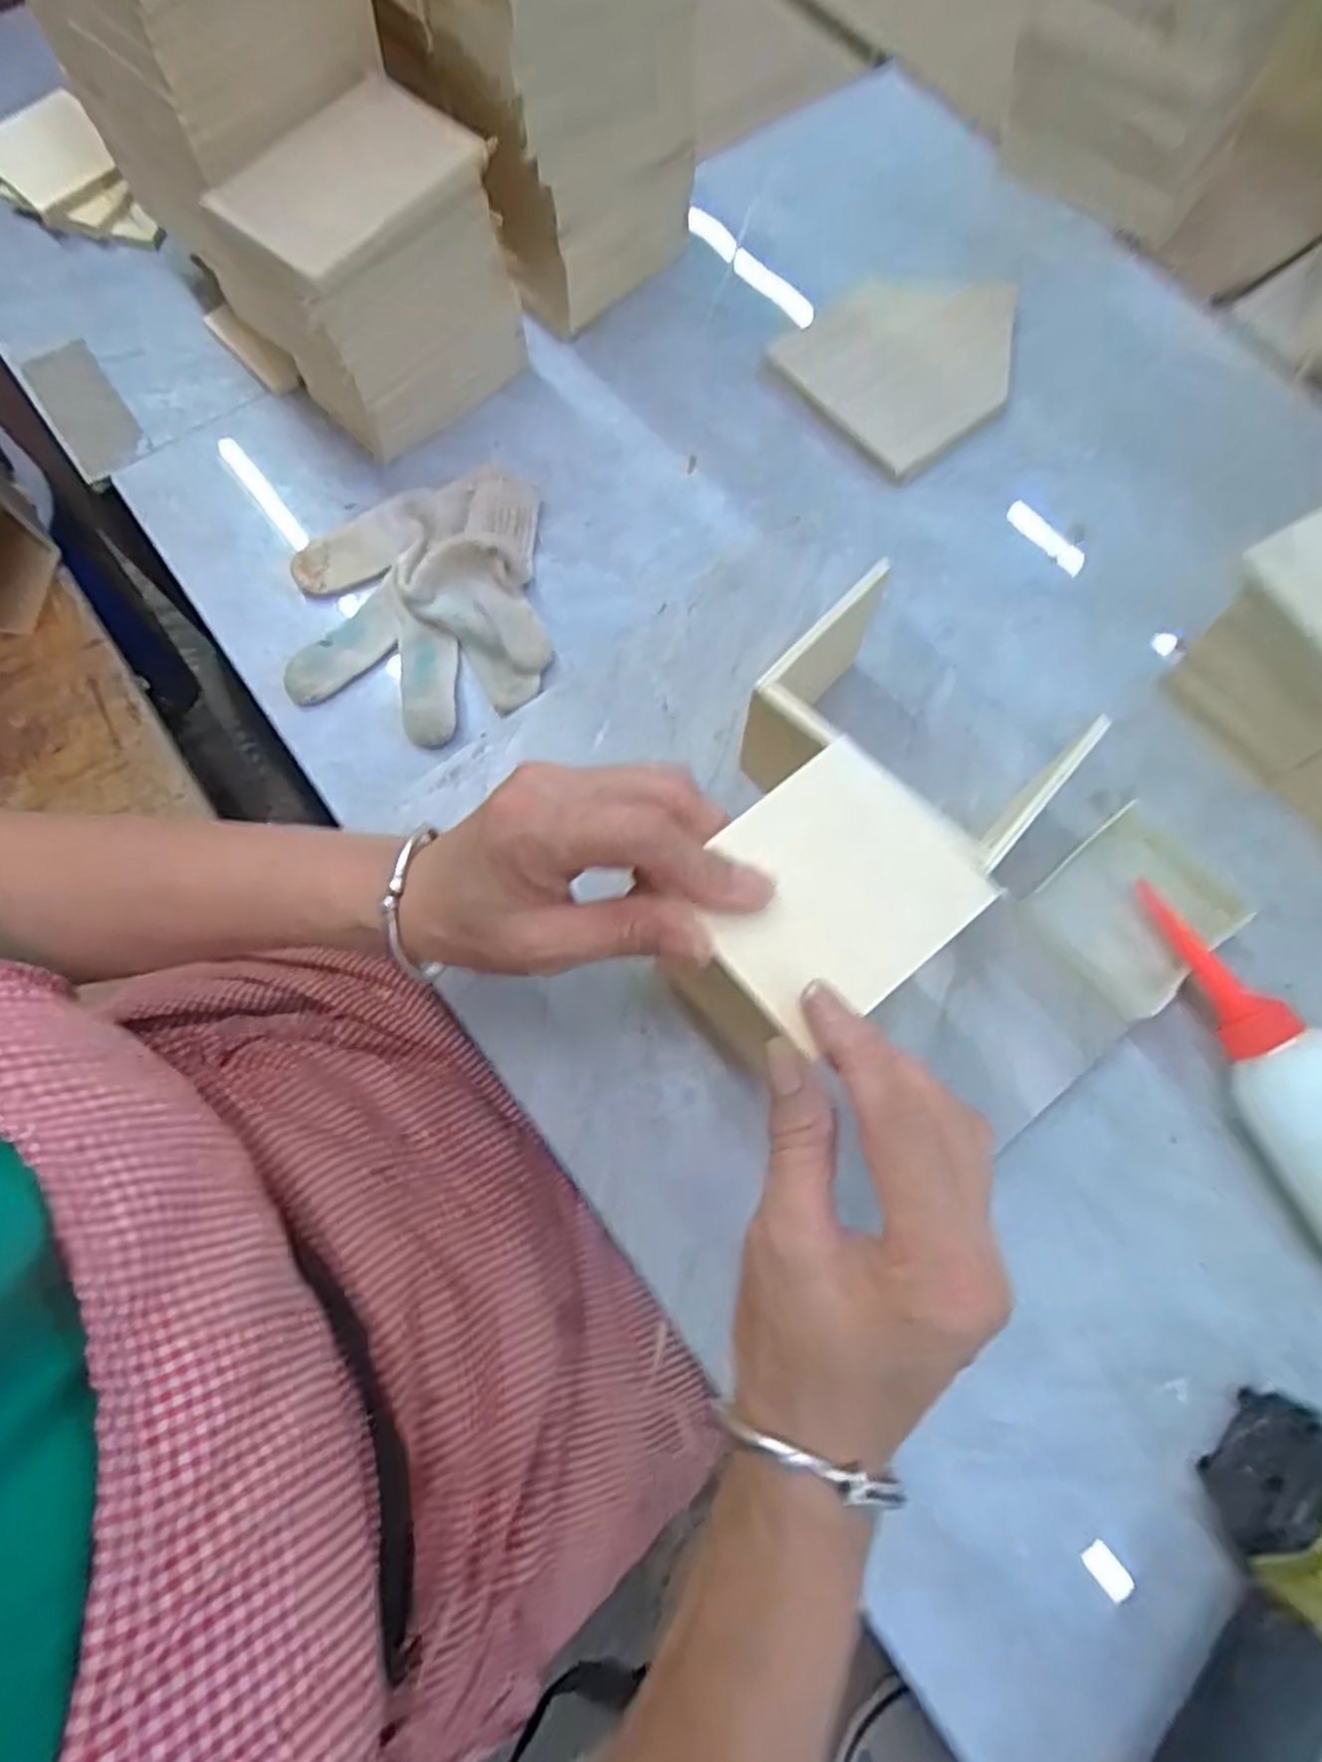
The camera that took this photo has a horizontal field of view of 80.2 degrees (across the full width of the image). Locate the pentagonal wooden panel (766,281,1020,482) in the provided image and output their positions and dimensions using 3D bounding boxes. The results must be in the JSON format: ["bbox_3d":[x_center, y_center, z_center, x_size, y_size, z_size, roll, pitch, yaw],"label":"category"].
[{"bbox_3d":[0.147,-0.311,0.464,0.128,0.018,0.115,-43,78,-12],"label":"pentagonal wooden panel"}]

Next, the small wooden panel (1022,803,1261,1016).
[{"bbox_3d":[0.218,0.011,0.358,0.083,0.008,0.071,-37,79,-11],"label":"small wooden panel"}]

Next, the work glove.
[{"bbox_3d":[-0.128,-0.144,0.408,0.130,0.029,0.143,-8,73,-3],"label":"work glove"}]

